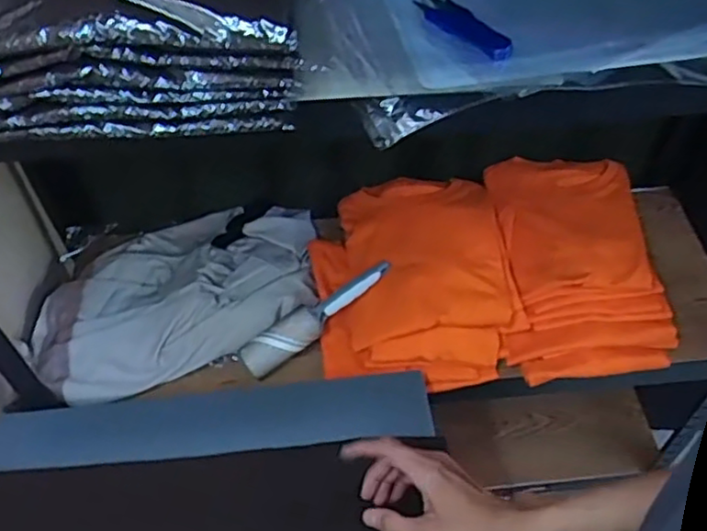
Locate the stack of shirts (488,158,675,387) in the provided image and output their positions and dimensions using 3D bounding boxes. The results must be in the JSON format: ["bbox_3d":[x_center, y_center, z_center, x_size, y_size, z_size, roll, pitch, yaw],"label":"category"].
[{"bbox_3d":[0.291,-0.007,0.883,0.205,0.095,0.302,-1,50,0],"label":"stack of shirts"}]

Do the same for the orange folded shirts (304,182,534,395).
[{"bbox_3d":[0.076,0.013,0.881,0.257,0.100,0.275,-1,50,0],"label":"orange folded shirts"}]

